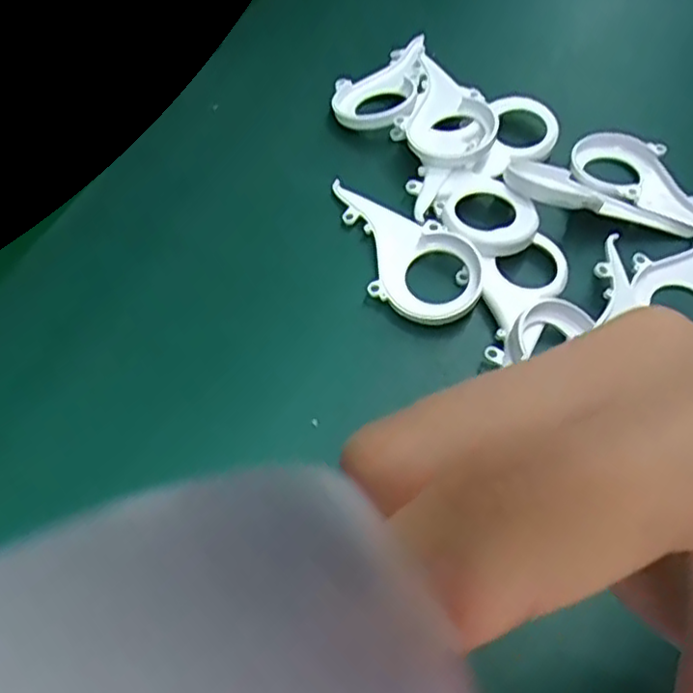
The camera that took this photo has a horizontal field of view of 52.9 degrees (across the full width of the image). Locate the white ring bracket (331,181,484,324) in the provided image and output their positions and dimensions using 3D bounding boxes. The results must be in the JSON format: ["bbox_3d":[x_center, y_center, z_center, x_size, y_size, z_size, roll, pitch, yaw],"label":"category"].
[{"bbox_3d":[0.021,-0.043,0.318,0.089,0.013,0.046,29,57,20],"label":"white ring bracket"}]

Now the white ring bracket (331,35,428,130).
[{"bbox_3d":[0.024,-0.153,0.390,0.047,0.015,0.091,17,54,12],"label":"white ring bracket"}]

